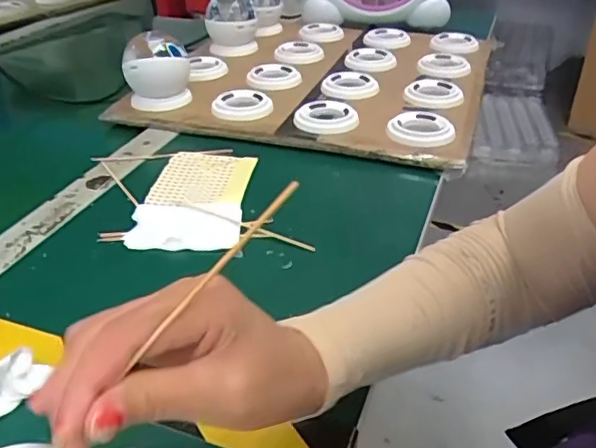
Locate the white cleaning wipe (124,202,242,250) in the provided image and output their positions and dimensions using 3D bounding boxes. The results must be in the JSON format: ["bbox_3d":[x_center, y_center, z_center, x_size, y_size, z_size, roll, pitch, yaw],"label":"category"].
[{"bbox_3d":[-0.098,0.000,0.512,0.094,0.013,0.070,-1,34,-1],"label":"white cleaning wipe"}]

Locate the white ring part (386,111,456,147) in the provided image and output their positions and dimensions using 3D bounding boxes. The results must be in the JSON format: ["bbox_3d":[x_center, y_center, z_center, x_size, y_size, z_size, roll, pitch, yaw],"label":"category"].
[{"bbox_3d":[0.135,-0.104,0.646,0.070,0.013,0.075,7,34,10],"label":"white ring part"}]

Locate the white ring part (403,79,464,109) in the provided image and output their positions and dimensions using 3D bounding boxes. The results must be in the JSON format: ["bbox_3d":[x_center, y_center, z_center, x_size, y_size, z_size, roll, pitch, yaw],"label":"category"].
[{"bbox_3d":[0.171,-0.165,0.737,0.071,0.014,0.086,9,35,12],"label":"white ring part"}]

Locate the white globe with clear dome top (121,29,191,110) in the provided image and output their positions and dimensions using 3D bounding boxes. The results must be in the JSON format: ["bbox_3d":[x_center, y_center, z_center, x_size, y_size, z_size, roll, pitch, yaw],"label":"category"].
[{"bbox_3d":[-0.173,-0.189,0.721,0.077,0.080,0.082,-8,35,-12],"label":"white globe with clear dome top"}]

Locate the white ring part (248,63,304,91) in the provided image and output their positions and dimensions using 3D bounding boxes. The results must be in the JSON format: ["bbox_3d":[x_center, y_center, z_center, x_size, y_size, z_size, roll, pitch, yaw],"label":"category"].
[{"bbox_3d":[-0.031,-0.202,0.799,0.075,0.014,0.075,-12,36,-18],"label":"white ring part"}]

